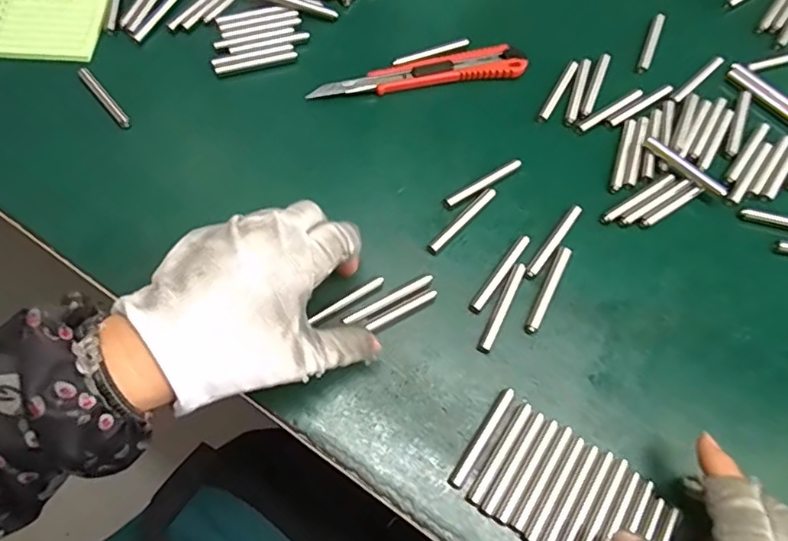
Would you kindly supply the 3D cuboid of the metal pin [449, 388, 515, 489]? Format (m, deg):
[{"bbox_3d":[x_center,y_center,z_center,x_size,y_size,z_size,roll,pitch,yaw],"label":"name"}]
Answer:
[{"bbox_3d":[0.047,0.088,0.290,0.007,0.005,0.058,32,70,12],"label":"metal pin"}]

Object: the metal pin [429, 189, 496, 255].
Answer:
[{"bbox_3d":[0.043,-0.032,0.343,0.007,0.004,0.059,42,72,16],"label":"metal pin"}]

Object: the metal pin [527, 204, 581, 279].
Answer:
[{"bbox_3d":[0.099,-0.019,0.336,0.007,0.004,0.060,35,71,13],"label":"metal pin"}]

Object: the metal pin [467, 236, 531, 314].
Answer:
[{"bbox_3d":[0.064,0.001,0.328,0.007,0.004,0.059,35,71,13],"label":"metal pin"}]

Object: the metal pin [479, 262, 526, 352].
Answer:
[{"bbox_3d":[0.064,0.021,0.319,0.007,0.004,0.059,25,69,10],"label":"metal pin"}]

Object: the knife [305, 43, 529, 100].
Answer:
[{"bbox_3d":[0.018,-0.140,0.386,0.149,0.009,0.025,-8,67,-4],"label":"knife"}]

